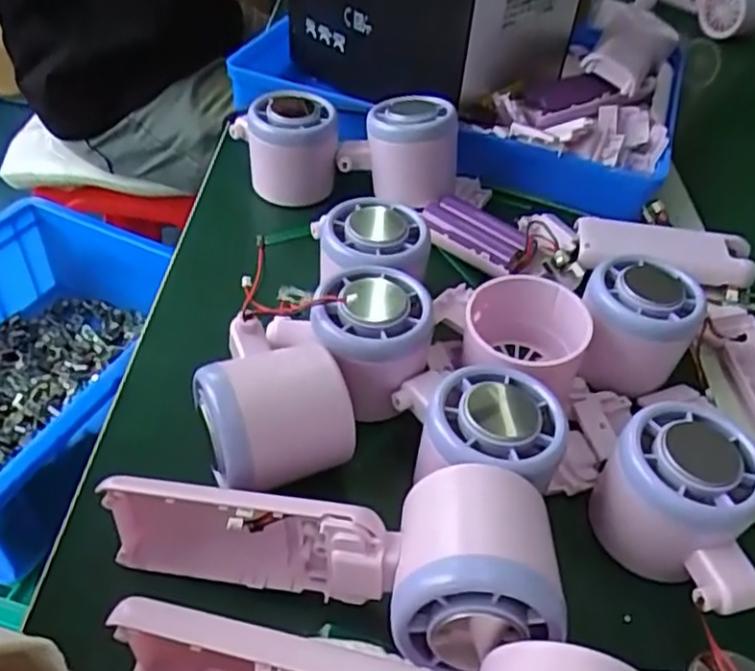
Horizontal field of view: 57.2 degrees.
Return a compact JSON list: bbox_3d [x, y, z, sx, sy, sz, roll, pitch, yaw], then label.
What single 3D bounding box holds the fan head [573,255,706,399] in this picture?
[{"bbox_3d":[0.129,-0.006,0.348,0.054,0.045,0.062,18,46,11],"label":"fan head"}]

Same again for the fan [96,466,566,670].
[{"bbox_3d":[-0.017,0.081,0.255,0.161,0.069,0.062,0,43,15],"label":"fan"}]

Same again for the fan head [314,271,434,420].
[{"bbox_3d":[-0.003,0.001,0.322,0.054,0.050,0.053,13,45,6],"label":"fan head"}]

